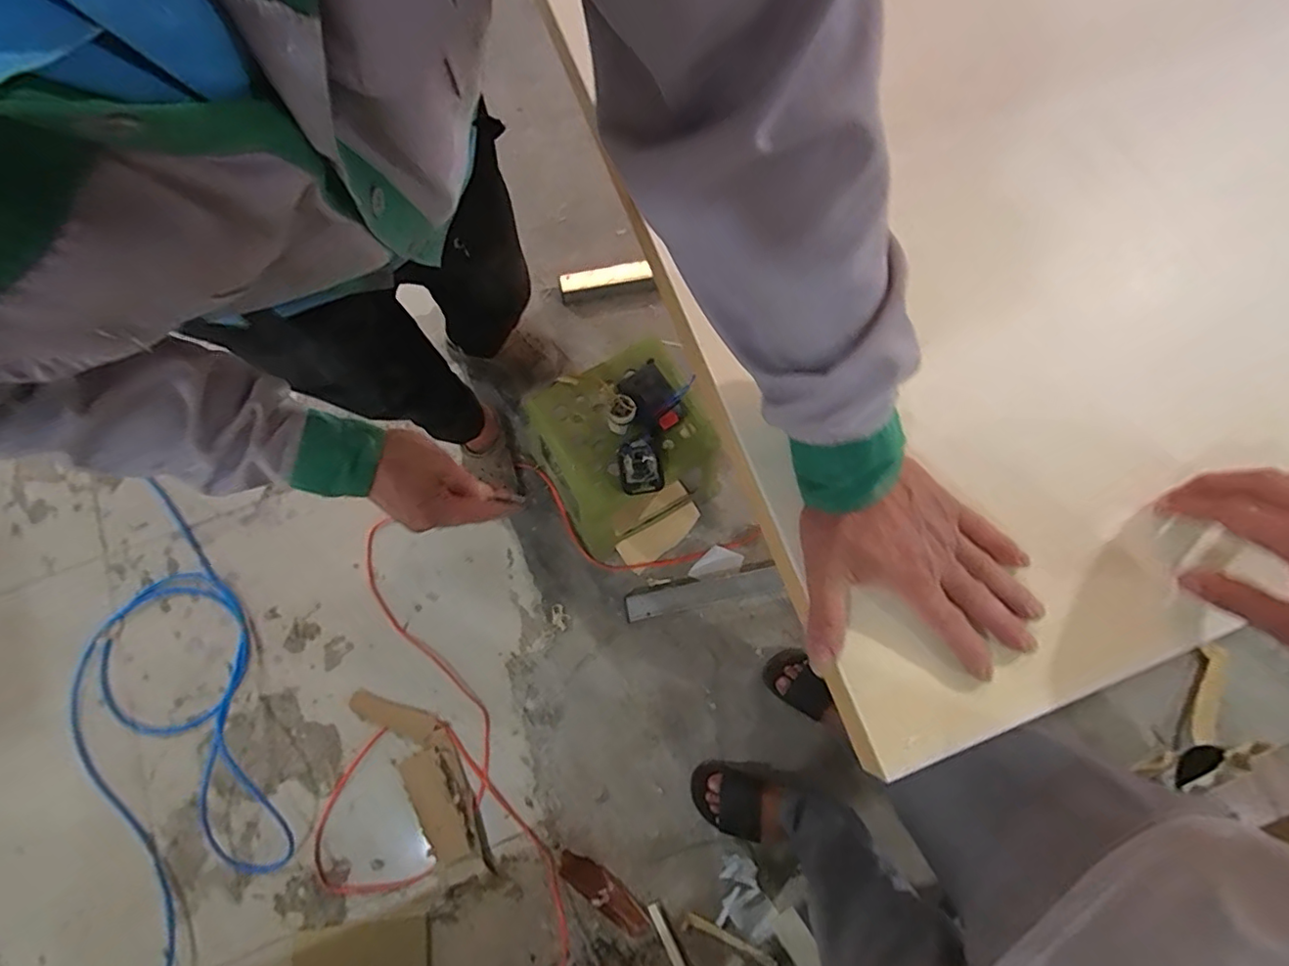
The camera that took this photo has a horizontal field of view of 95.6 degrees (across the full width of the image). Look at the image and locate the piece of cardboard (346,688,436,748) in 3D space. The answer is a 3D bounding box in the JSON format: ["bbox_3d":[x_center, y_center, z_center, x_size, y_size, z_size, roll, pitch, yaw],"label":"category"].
[{"bbox_3d":[-0.502,0.459,1.156,0.176,0.010,0.056,21,76,5],"label":"piece of cardboard"}]

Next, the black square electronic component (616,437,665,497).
[{"bbox_3d":[-0.008,-0.025,0.954,0.067,0.024,0.090,-17,102,-6],"label":"black square electronic component"}]

